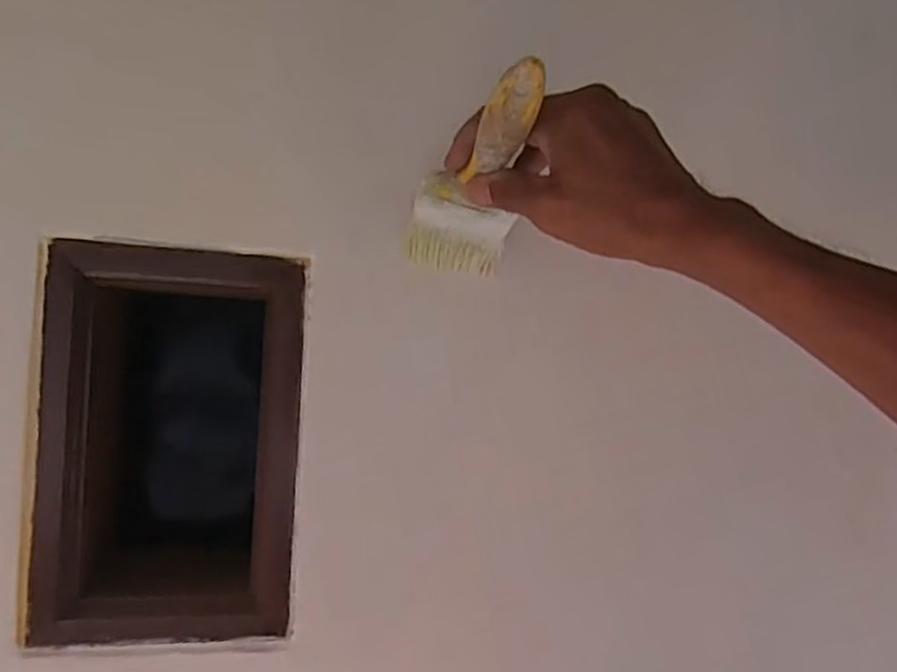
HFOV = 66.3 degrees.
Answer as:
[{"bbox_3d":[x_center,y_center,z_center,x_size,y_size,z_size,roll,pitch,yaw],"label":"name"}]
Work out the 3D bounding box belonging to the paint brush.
[{"bbox_3d":[0.018,-0.087,0.384,0.059,0.025,0.198,3,-17,-9],"label":"paint brush"}]

